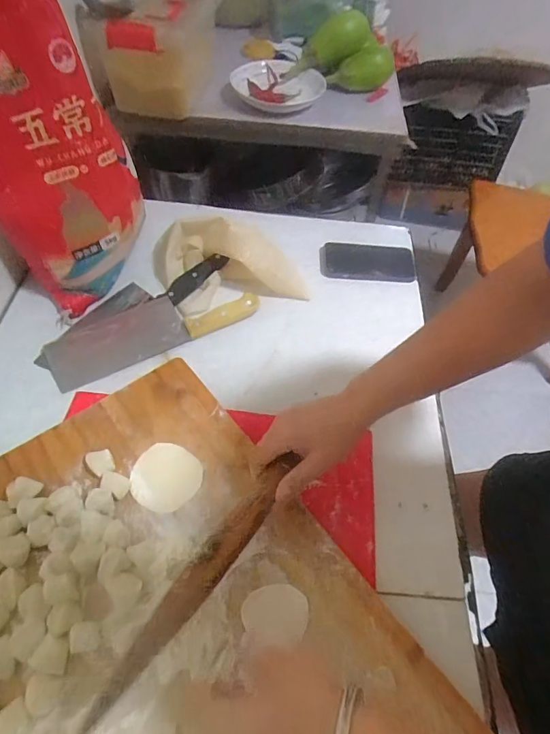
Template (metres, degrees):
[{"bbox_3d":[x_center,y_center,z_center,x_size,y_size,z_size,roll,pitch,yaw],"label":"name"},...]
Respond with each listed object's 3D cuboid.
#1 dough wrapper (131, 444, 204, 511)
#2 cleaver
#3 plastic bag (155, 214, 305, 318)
[{"bbox_3d":[-0.119,0.118,0.479,0.070,0.005,0.070,3,53,-4],"label":"dough wrapper"},{"bbox_3d":[-0.165,-0.059,0.614,0.284,0.019,0.084,-24,59,-21],"label":"cleaver"},{"bbox_3d":[-0.067,-0.157,0.652,0.222,0.076,0.129,-5,54,-9],"label":"plastic bag"}]

